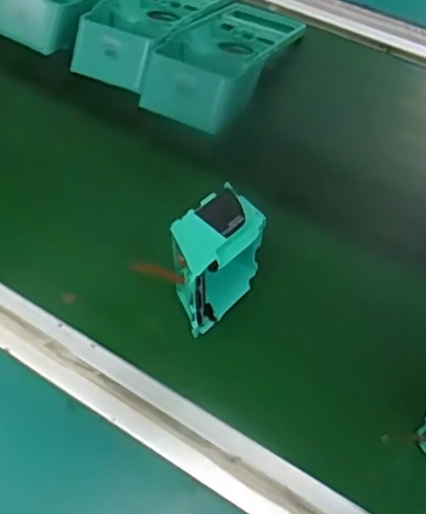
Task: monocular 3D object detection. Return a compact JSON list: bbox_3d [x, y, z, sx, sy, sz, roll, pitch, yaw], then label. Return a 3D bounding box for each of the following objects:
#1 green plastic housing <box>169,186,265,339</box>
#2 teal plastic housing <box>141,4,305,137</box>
[{"bbox_3d":[0.000,0.002,0.416,0.039,0.074,0.072,36,62,22],"label":"green plastic housing"},{"bbox_3d":[0.014,-0.186,0.561,0.089,0.050,0.187,25,58,16],"label":"teal plastic housing"}]

